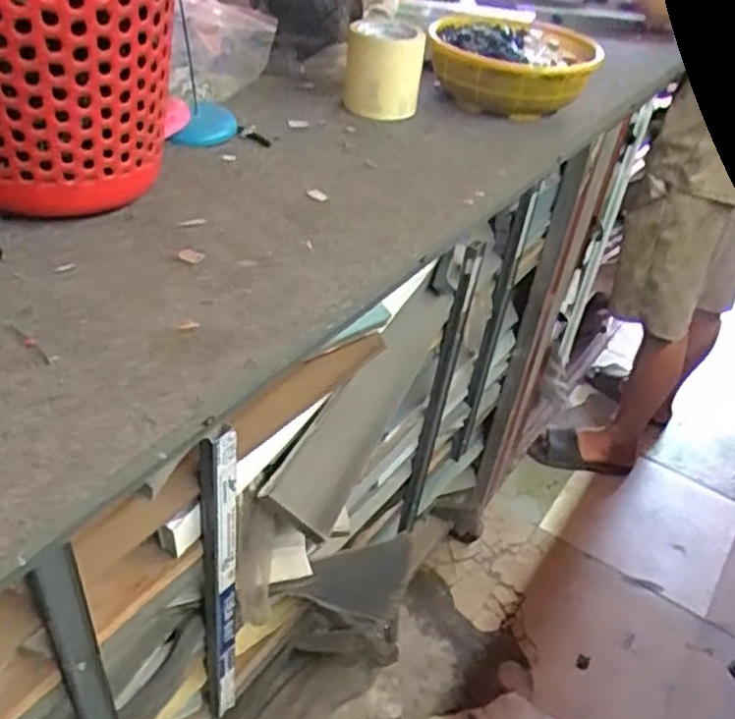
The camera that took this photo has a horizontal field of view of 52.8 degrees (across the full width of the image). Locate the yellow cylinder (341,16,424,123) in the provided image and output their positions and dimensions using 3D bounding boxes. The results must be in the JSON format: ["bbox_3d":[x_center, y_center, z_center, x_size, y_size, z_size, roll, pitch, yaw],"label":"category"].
[{"bbox_3d":[0.020,-0.352,0.899,0.090,0.091,0.082,5,38,-2],"label":"yellow cylinder"}]

